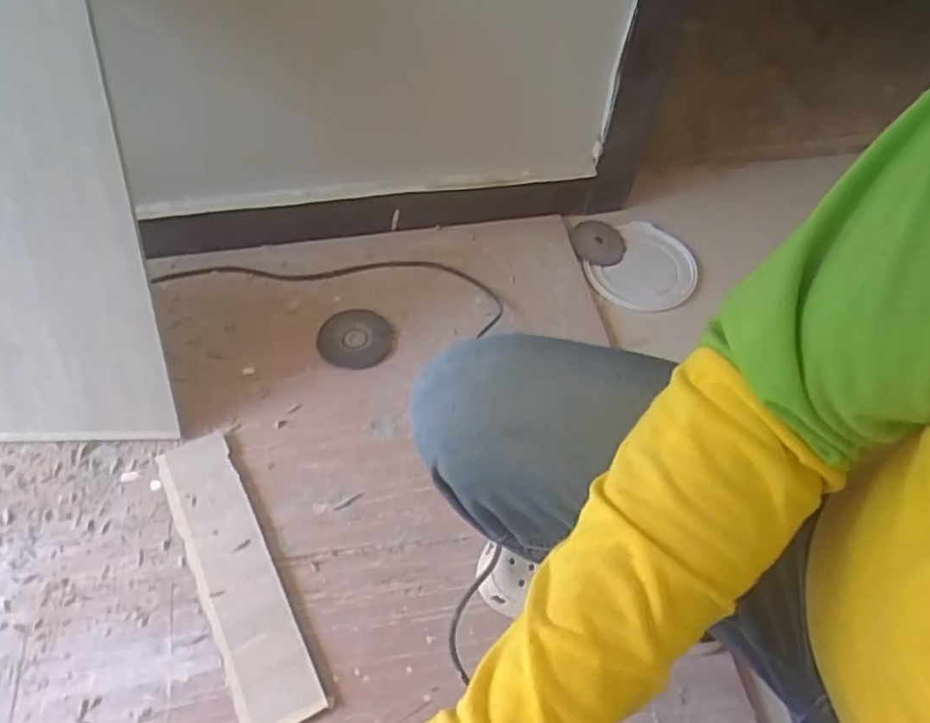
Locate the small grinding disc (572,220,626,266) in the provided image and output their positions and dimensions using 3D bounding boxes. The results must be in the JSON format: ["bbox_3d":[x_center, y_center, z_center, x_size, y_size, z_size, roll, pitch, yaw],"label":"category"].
[{"bbox_3d":[0.209,-0.185,1.050,0.082,0.007,0.090,11,57,-5],"label":"small grinding disc"}]

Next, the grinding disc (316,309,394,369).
[{"bbox_3d":[-0.152,-0.034,0.925,0.097,0.005,0.096,1,56,-2],"label":"grinding disc"}]

